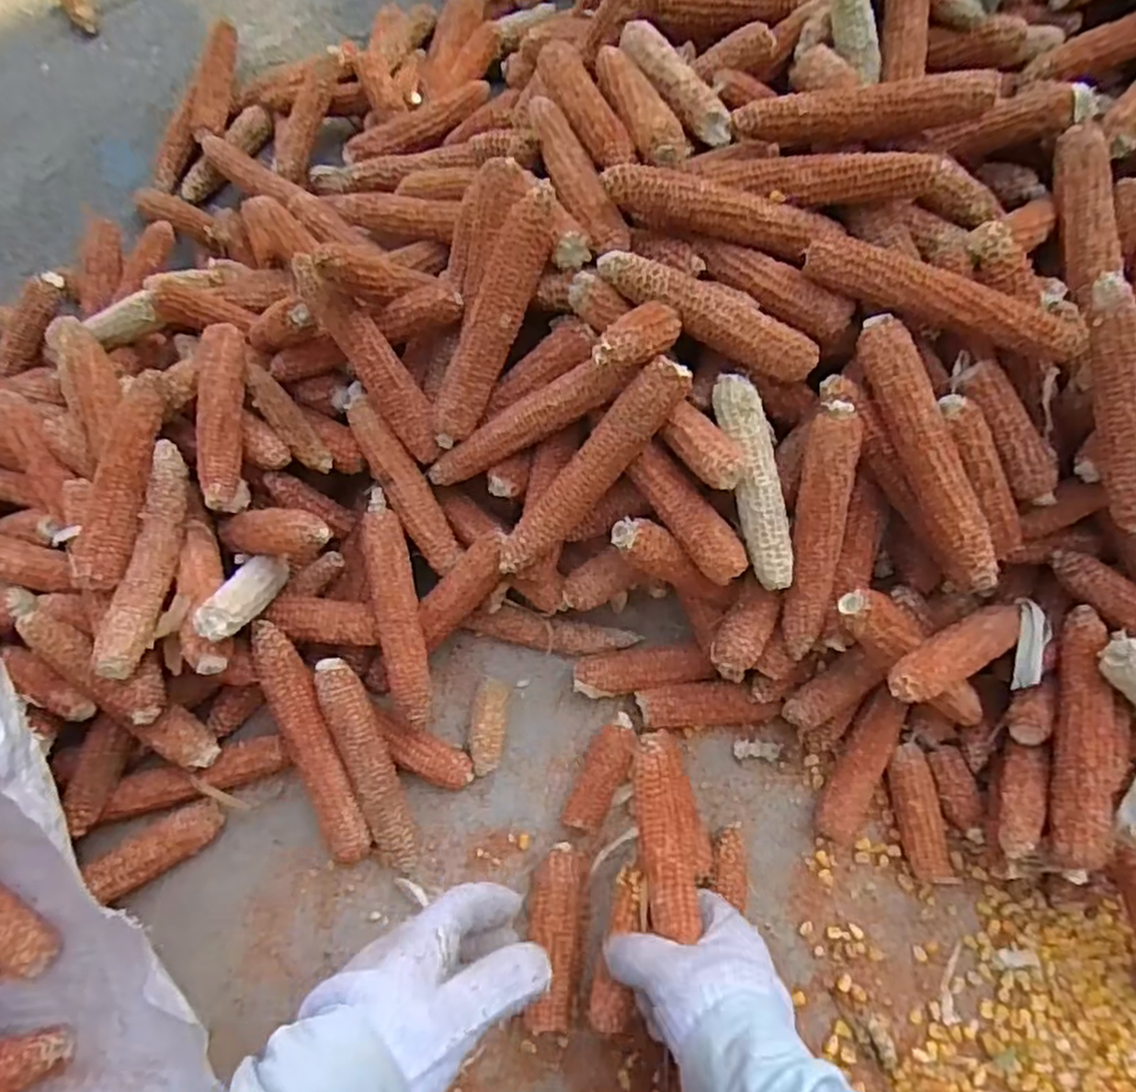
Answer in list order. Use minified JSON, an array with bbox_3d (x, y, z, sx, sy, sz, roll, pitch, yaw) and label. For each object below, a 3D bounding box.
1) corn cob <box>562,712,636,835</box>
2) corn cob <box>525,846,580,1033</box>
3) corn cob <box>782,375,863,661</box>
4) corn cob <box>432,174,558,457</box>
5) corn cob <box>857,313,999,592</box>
[{"bbox_3d":[0.027,0.173,0.551,0.031,0.033,0.090,23,73,4],"label":"corn cob"},{"bbox_3d":[-0.010,0.276,0.514,0.034,0.034,0.113,5,73,-2],"label":"corn cob"},{"bbox_3d":[0.168,-0.015,0.477,0.039,0.031,0.183,4,105,3],"label":"corn cob"},{"bbox_3d":[-0.052,-0.149,0.487,0.035,0.026,0.179,30,112,10],"label":"corn cob"},{"bbox_3d":[0.224,-0.058,0.451,0.030,0.026,0.181,-20,85,-5],"label":"corn cob"}]

